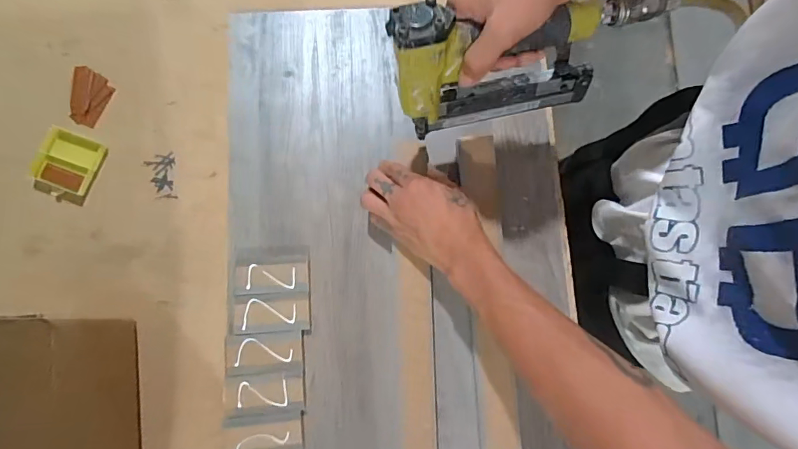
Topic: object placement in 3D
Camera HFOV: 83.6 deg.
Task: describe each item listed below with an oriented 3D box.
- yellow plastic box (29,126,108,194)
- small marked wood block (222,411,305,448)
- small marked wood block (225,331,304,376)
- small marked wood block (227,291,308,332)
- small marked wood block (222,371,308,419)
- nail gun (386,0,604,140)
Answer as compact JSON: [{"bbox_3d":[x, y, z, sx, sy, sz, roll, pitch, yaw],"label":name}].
[{"bbox_3d":[-0.373,-0.071,0.506,0.064,0.017,0.061,19,79,2],"label":"yellow plastic box"},{"bbox_3d":[-0.136,0.212,0.444,0.081,0.004,0.044,-6,80,-3],"label":"small marked wood block"},{"bbox_3d":[-0.139,0.133,0.459,0.078,0.004,0.042,-2,80,-2],"label":"small marked wood block"},{"bbox_3d":[-0.135,0.092,0.467,0.083,0.006,0.040,-2,80,-3],"label":"small marked wood block"},{"bbox_3d":[-0.137,0.172,0.453,0.081,0.007,0.040,-3,80,-3],"label":"small marked wood block"},{"bbox_3d":[0.088,-0.147,0.397,0.186,0.121,0.058,-12,79,-2],"label":"nail gun"}]

